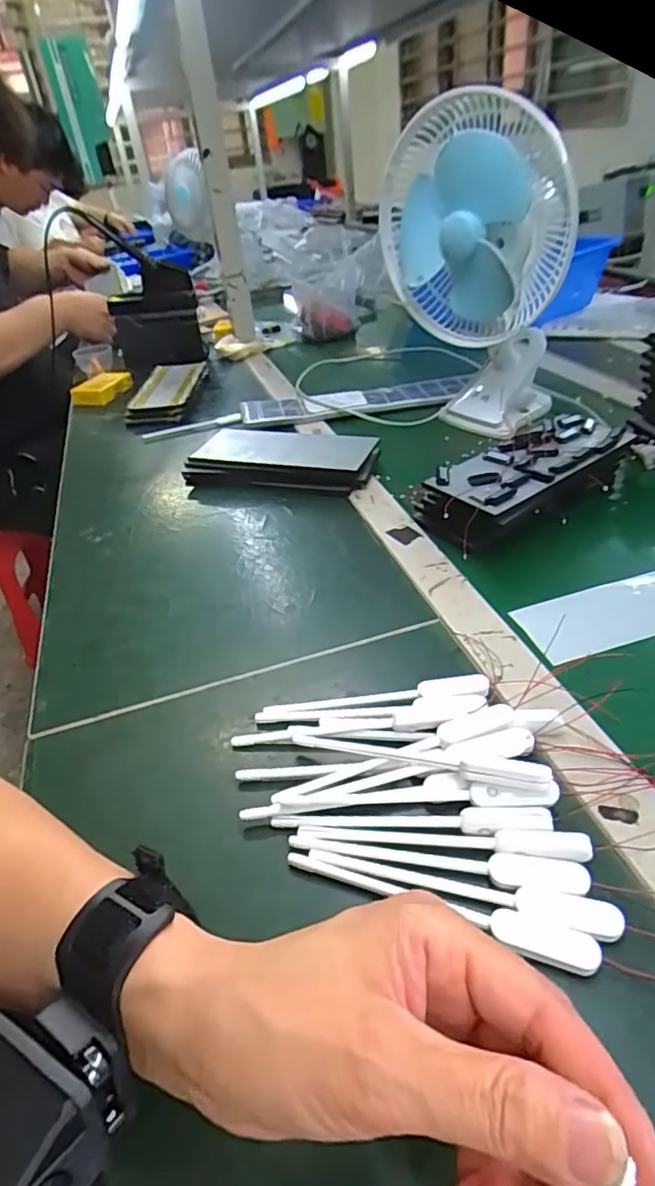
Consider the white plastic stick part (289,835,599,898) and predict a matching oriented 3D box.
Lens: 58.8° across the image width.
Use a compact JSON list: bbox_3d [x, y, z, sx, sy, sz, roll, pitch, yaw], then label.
[{"bbox_3d":[0.052,0.132,0.287,0.143,0.005,0.016,3,40,14],"label":"white plastic stick part"}]

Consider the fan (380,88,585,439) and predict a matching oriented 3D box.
[{"bbox_3d":[0.163,-0.355,0.654,0.182,0.304,0.163,-2,39,8],"label":"fan"}]

